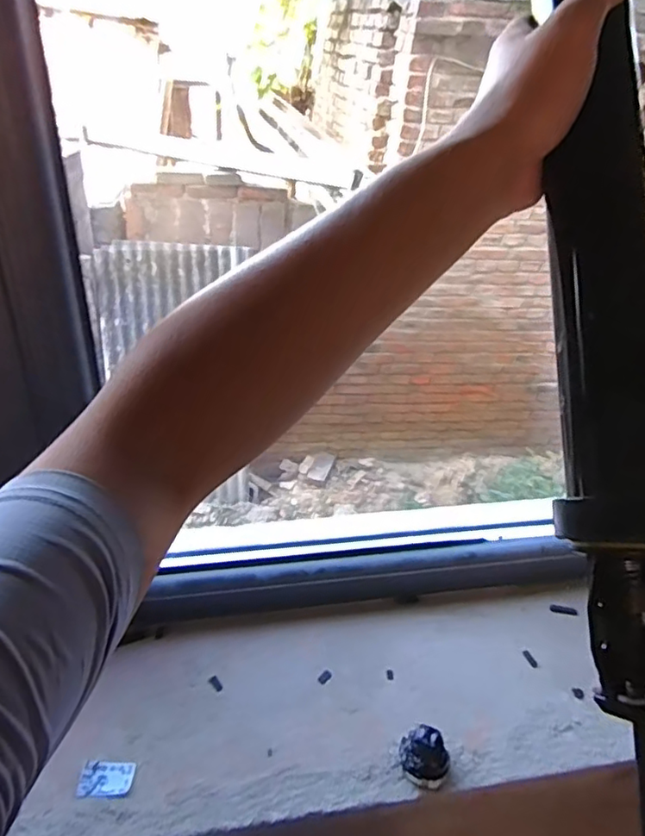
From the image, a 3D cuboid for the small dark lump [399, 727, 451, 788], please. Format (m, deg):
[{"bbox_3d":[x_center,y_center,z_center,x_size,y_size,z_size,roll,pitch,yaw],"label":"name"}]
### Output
[{"bbox_3d":[0.101,0.336,0.574,0.048,0.035,0.040,21,38,22],"label":"small dark lump"}]

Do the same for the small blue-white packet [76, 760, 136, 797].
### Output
[{"bbox_3d":[-0.209,0.350,0.561,0.048,0.004,0.032,3,35,-3],"label":"small blue-white packet"}]

